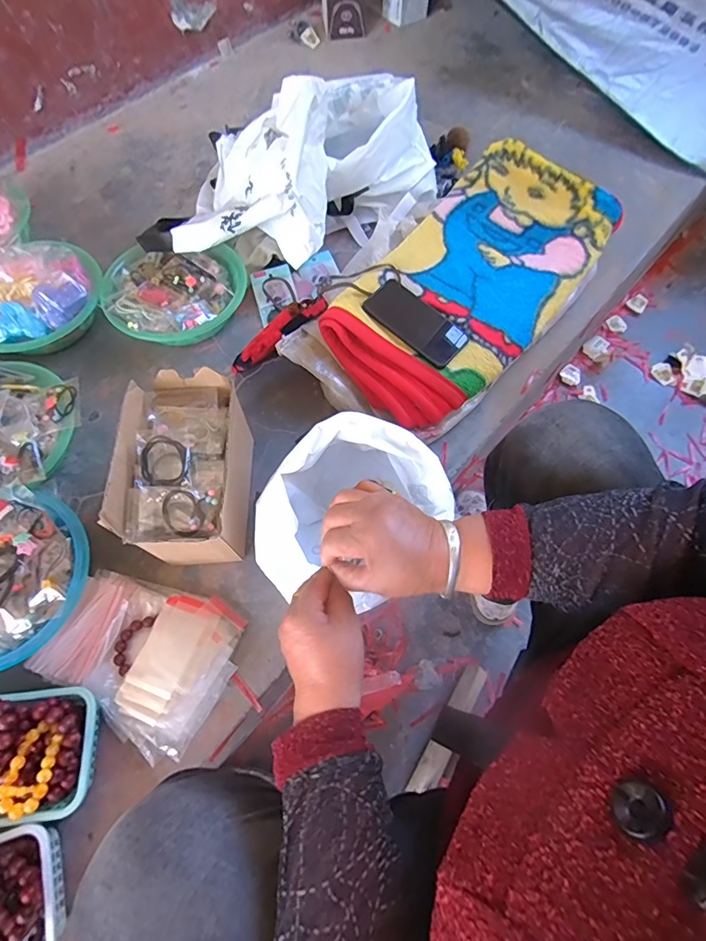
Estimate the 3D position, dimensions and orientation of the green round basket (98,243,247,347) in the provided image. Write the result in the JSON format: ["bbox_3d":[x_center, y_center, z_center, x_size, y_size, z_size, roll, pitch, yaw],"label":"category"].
[{"bbox_3d":[-0.308,-0.300,0.803,0.232,0.084,0.195,-6,66,-3],"label":"green round basket"}]

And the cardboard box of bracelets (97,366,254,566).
[{"bbox_3d":[-0.211,0.006,0.609,0.124,0.177,0.211,-1,66,0],"label":"cardboard box of bracelets"}]

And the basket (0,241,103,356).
[{"bbox_3d":[-0.538,-0.289,0.782,0.192,0.104,0.226,40,72,16],"label":"basket"}]

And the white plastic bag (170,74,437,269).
[{"bbox_3d":[-0.106,-0.571,0.817,0.504,0.192,0.310,-38,71,-15],"label":"white plastic bag"}]

